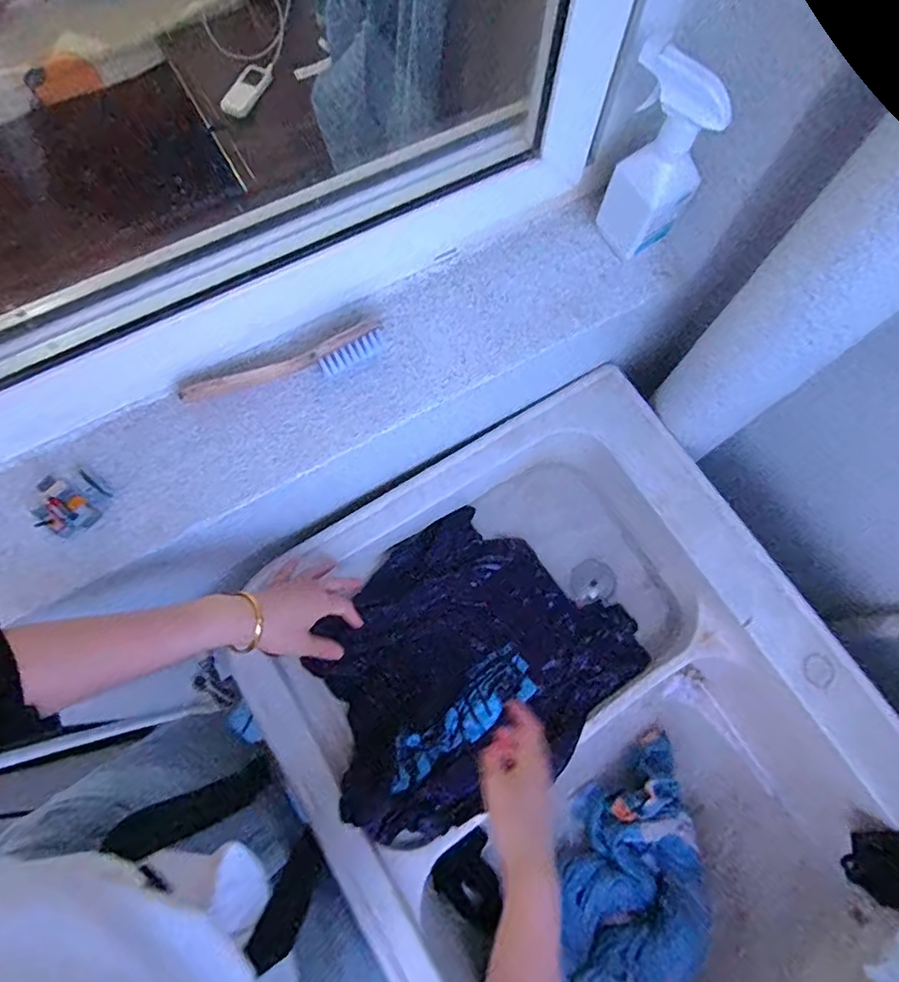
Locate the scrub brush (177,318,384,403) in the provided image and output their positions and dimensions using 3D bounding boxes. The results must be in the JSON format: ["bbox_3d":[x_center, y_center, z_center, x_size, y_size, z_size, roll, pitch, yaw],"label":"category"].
[{"bbox_3d":[-0.160,-0.121,0.554,0.201,0.038,0.024,-22,76,-8],"label":"scrub brush"}]

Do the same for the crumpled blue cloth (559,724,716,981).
[{"bbox_3d":[0.228,0.520,0.660,0.179,0.077,0.425,18,58,3],"label":"crumpled blue cloth"}]

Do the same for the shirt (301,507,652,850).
[{"bbox_3d":[0.020,0.209,0.672,0.359,0.096,0.308,-43,79,-12],"label":"shirt"}]

